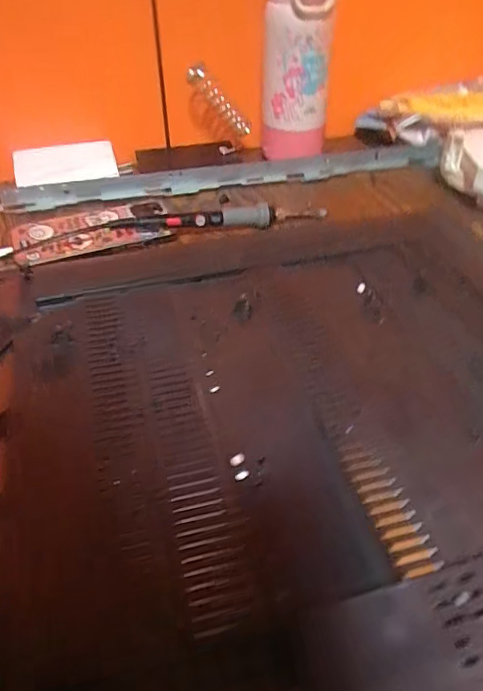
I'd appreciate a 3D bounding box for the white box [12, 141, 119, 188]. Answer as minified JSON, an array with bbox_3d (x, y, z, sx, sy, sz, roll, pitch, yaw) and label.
[{"bbox_3d":[-0.186,-0.191,0.539,0.103,0.030,0.049,-8,42,-8],"label":"white box"}]

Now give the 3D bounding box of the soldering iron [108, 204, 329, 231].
[{"bbox_3d":[-0.018,-0.117,0.472,0.196,0.021,0.028,-7,42,-7],"label":"soldering iron"}]

